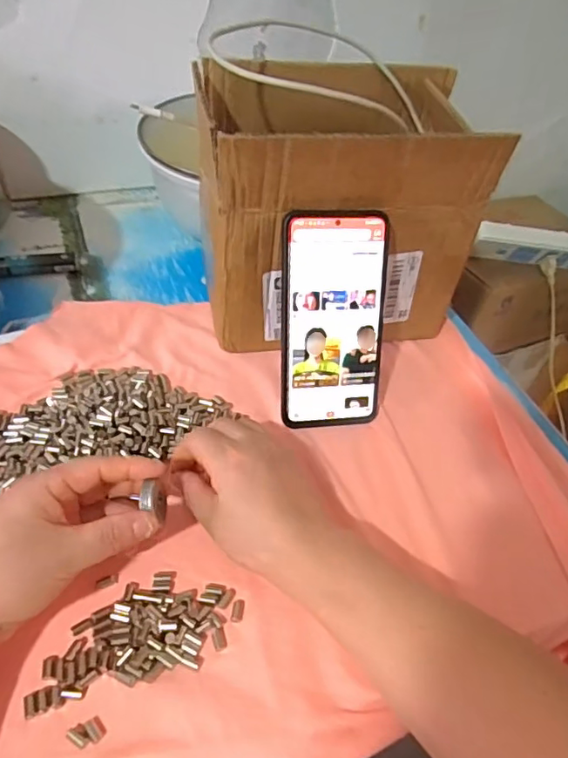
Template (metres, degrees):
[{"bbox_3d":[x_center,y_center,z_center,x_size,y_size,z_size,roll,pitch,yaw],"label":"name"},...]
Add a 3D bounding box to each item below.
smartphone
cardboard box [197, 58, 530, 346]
[{"bbox_3d":[0.037,-0.040,0.409,0.077,0.161,0.008,-2,20,-8],"label":"smartphone"},{"bbox_3d":[0.042,-0.128,0.456,0.205,0.198,0.139,-5,48,-11],"label":"cardboard box"}]

